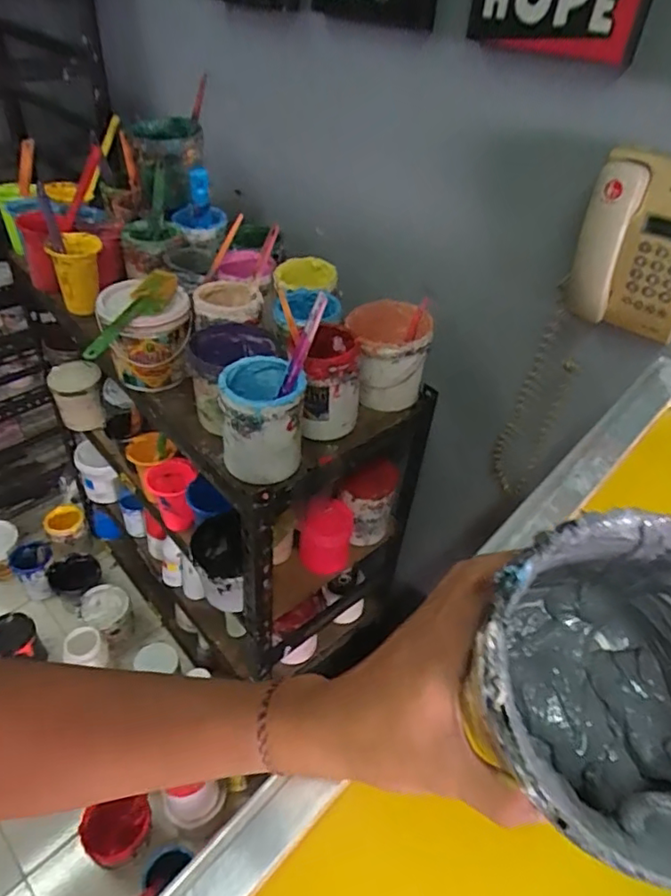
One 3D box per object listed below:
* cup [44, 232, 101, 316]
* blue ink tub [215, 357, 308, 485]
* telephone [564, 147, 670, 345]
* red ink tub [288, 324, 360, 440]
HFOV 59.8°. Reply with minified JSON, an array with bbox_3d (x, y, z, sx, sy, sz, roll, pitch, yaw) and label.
[{"bbox_3d":[-0.429,-0.288,0.984,0.082,0.113,0.098,-7,44,-15],"label":"cup"},{"bbox_3d":[-0.090,-0.035,0.730,0.097,0.129,0.095,4,42,-3],"label":"blue ink tub"},{"bbox_3d":[0.331,-0.212,0.634,0.134,0.184,0.051,24,45,18],"label":"telephone"},{"bbox_3d":[-0.014,-0.088,0.801,0.097,0.130,0.110,0,42,-7],"label":"red ink tub"}]

